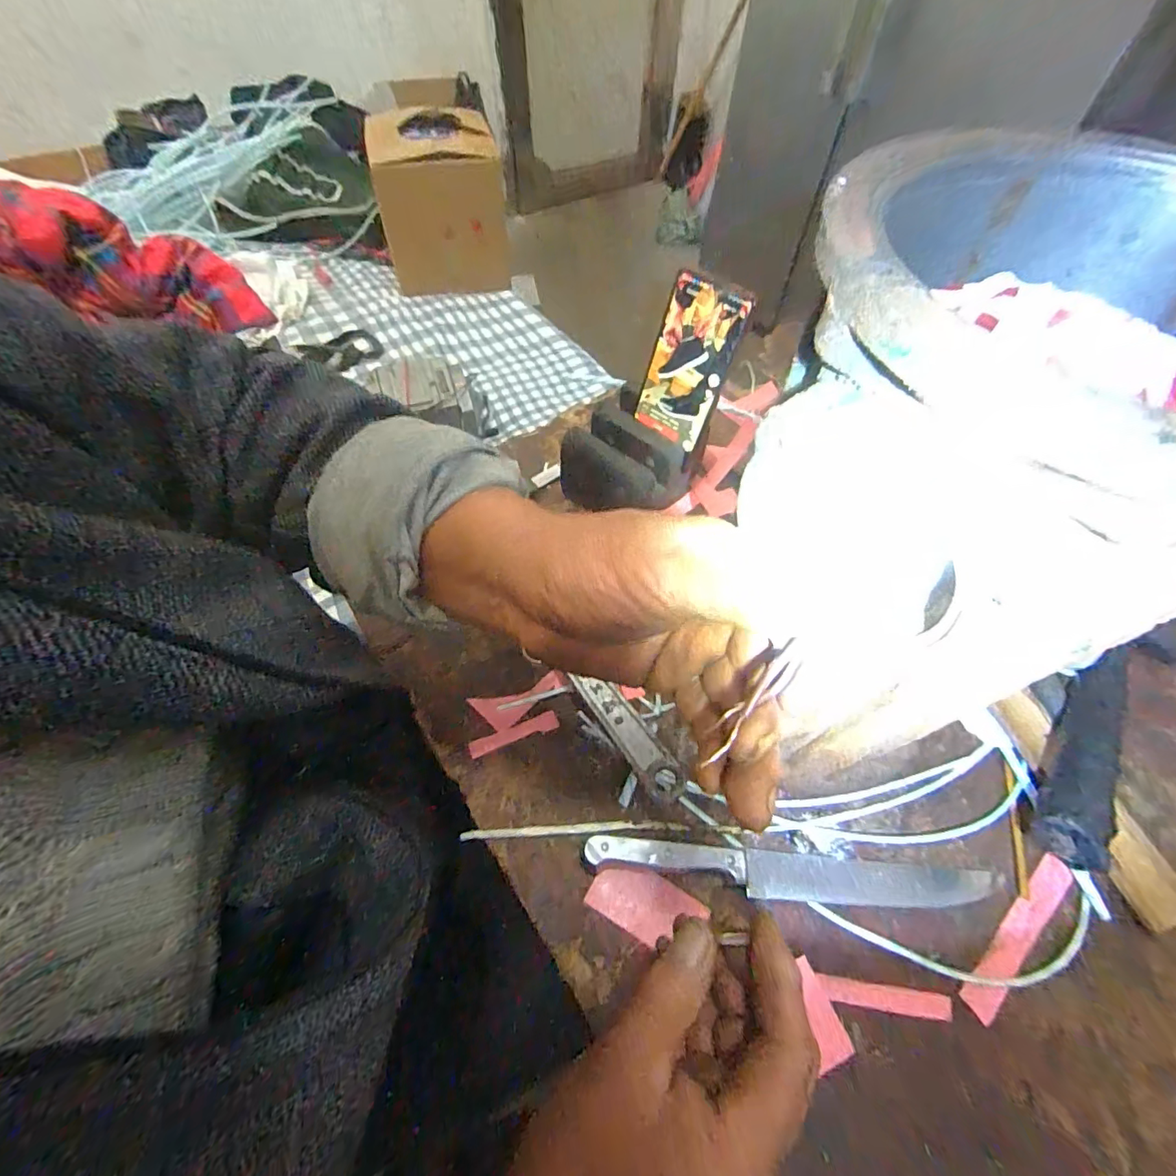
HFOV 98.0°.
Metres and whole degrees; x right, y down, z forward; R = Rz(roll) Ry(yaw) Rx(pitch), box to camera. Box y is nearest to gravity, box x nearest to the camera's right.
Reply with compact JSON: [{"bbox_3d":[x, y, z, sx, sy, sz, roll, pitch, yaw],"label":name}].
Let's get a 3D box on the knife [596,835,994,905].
[{"bbox_3d":[0.143,0.201,0.357,0.285,0.022,0.030,4,58,3],"label":"knife"}]

